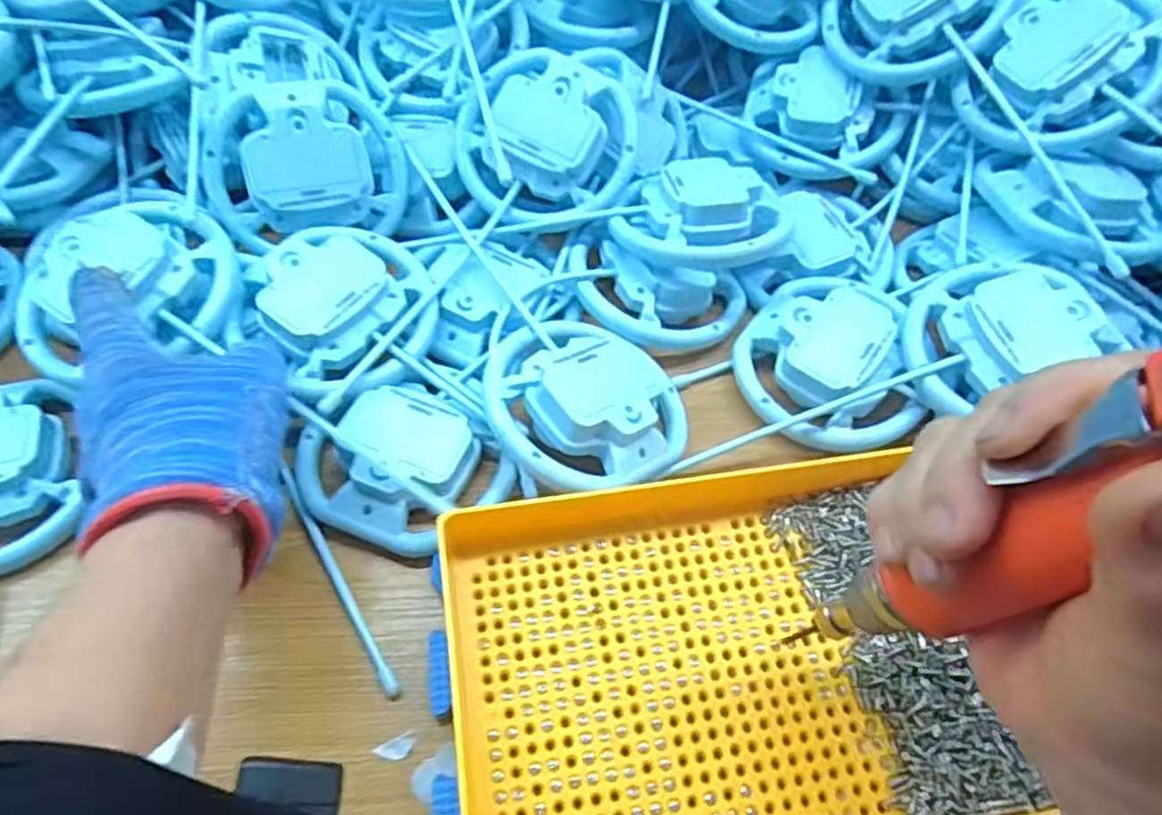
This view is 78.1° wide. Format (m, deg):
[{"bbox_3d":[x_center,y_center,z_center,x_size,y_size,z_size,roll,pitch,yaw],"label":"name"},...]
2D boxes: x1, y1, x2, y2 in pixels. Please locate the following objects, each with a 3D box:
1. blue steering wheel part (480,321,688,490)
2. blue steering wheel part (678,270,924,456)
[{"bbox_3d":[0.002,-0.007,0.348,0.101,0.026,0.090,14,57,5],"label":"blue steering wheel part"},{"bbox_3d":[0.132,-0.031,0.376,0.104,0.034,0.105,34,60,17],"label":"blue steering wheel part"}]

